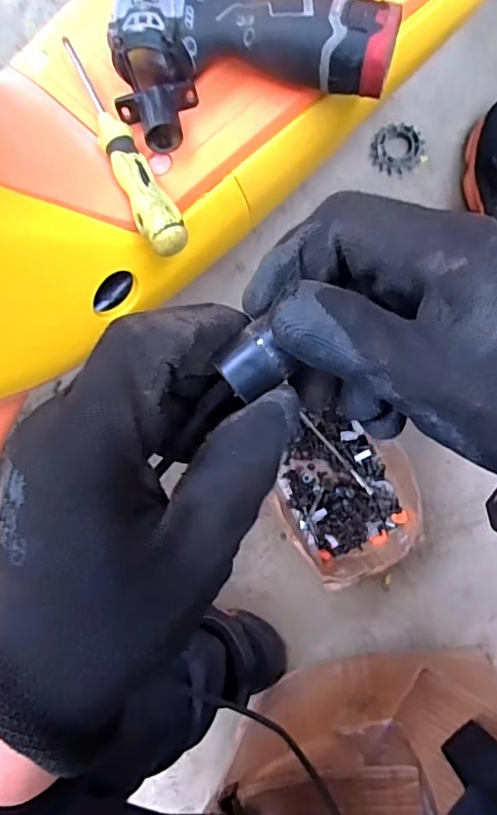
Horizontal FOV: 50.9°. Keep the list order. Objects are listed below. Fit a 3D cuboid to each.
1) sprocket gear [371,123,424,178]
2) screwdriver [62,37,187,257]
[{"bbox_3d":[0.189,-0.332,0.666,0.065,0.009,0.060,-7,83,5],"label":"sprocket gear"},{"bbox_3d":[-0.095,-0.199,0.380,0.029,0.027,0.201,-26,81,3],"label":"screwdriver"}]

